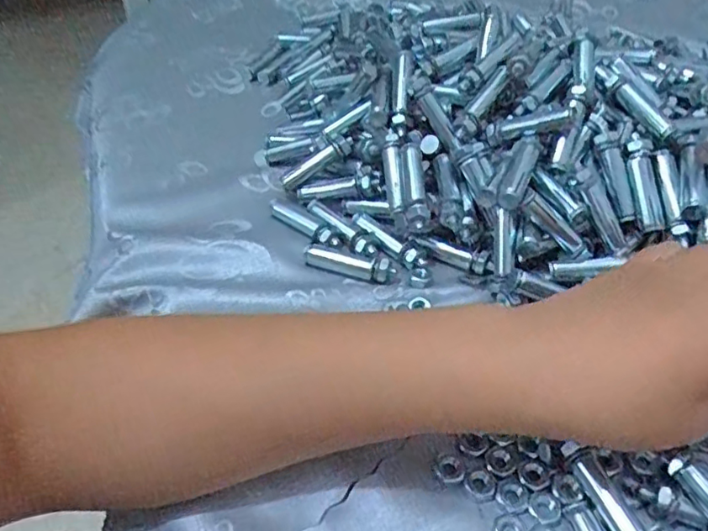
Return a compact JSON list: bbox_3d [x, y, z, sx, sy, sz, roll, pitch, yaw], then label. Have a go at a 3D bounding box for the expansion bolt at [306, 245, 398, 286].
[{"bbox_3d":[-0.003,-0.001,0.332,0.052,0.008,0.015,14,50,14],"label":"expansion bolt"}]

